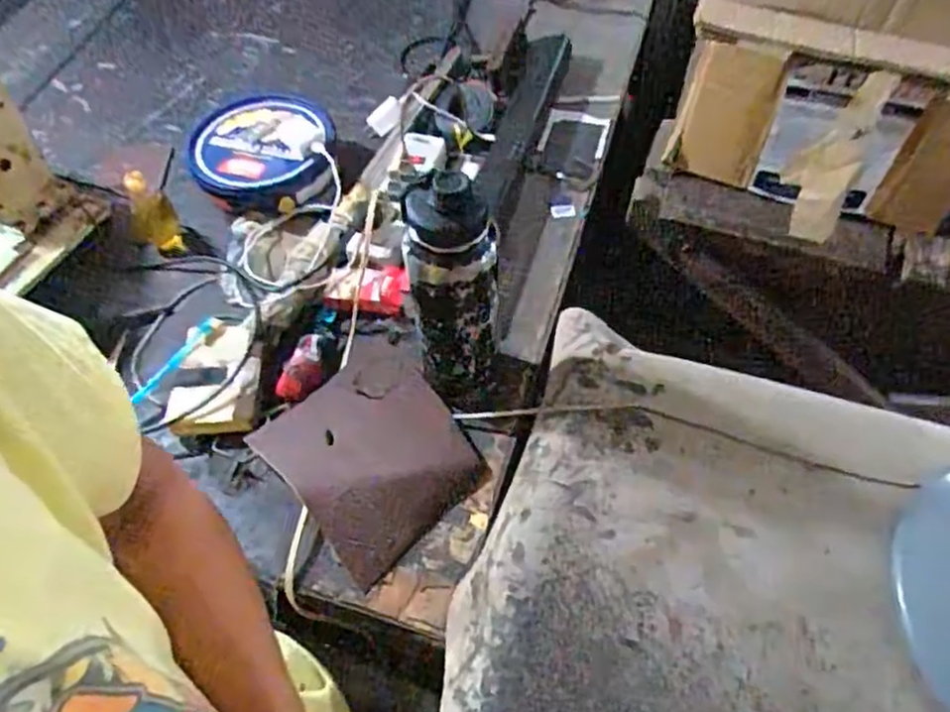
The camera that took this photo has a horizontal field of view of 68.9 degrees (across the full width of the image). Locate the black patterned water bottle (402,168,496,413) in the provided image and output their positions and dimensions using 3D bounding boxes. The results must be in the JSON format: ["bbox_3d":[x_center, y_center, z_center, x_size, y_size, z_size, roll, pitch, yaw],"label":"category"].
[{"bbox_3d":[-0.019,-0.049,0.674,0.081,0.259,0.066,-1,56,-1],"label":"black patterned water bottle"}]

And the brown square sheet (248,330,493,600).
[{"bbox_3d":[-0.108,0.097,0.747,0.199,0.019,0.219,-37,64,-22],"label":"brown square sheet"}]

